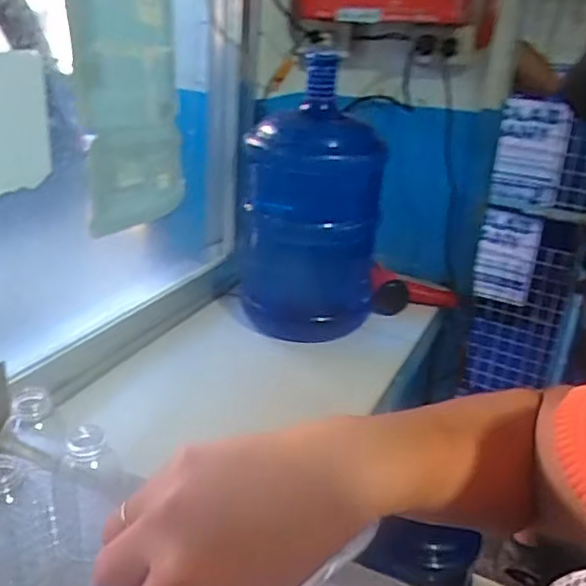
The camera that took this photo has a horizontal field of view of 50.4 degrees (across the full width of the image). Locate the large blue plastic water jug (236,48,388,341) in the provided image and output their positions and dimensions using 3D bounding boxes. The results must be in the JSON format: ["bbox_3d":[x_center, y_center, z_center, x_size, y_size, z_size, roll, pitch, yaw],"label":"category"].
[{"bbox_3d":[0.033,-0.159,1.088,0.248,0.440,0.253,2,21,-4],"label":"large blue plastic water jug"}]

